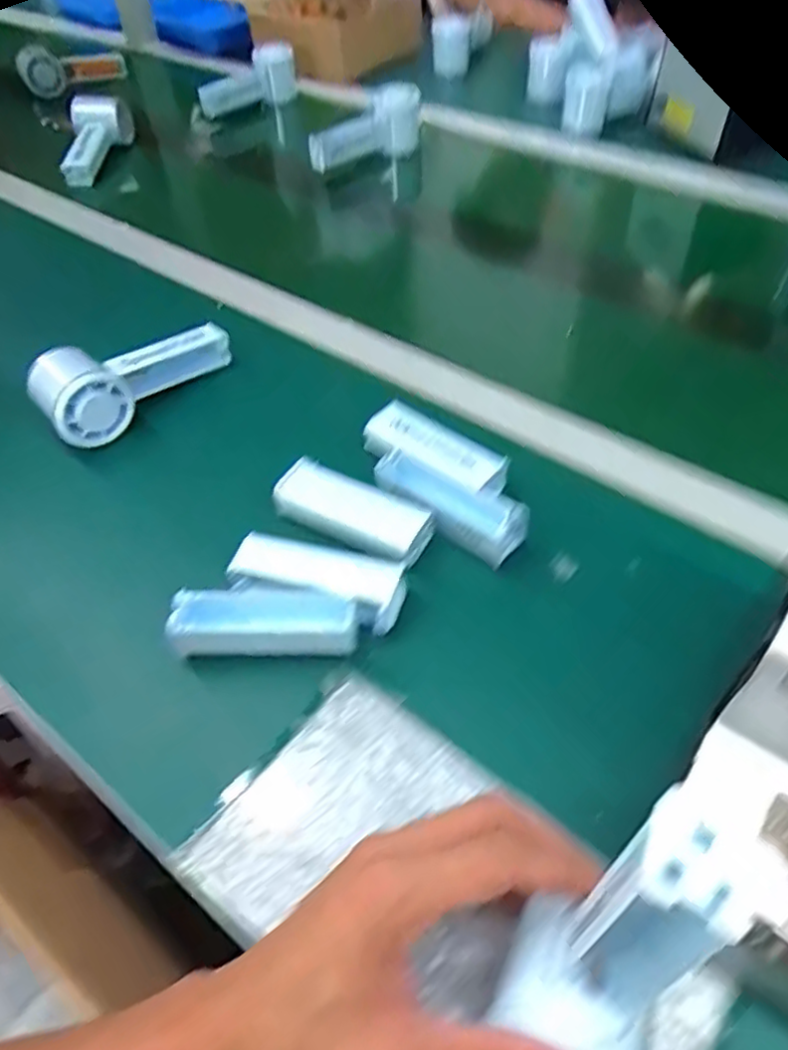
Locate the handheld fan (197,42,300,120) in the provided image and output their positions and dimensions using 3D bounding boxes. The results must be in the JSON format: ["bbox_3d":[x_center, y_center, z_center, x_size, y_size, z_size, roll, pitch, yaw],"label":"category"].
[{"bbox_3d":[-0.199,-0.612,0.948,0.165,0.066,0.040,-37,57,-24],"label":"handheld fan"}]

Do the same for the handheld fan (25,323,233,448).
[{"bbox_3d":[-0.198,-0.123,0.530,0.151,0.065,0.056,-33,55,-22],"label":"handheld fan"}]

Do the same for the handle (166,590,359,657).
[{"bbox_3d":[-0.073,0.055,0.392,0.101,0.028,0.029,-4,50,1],"label":"handle"}]

